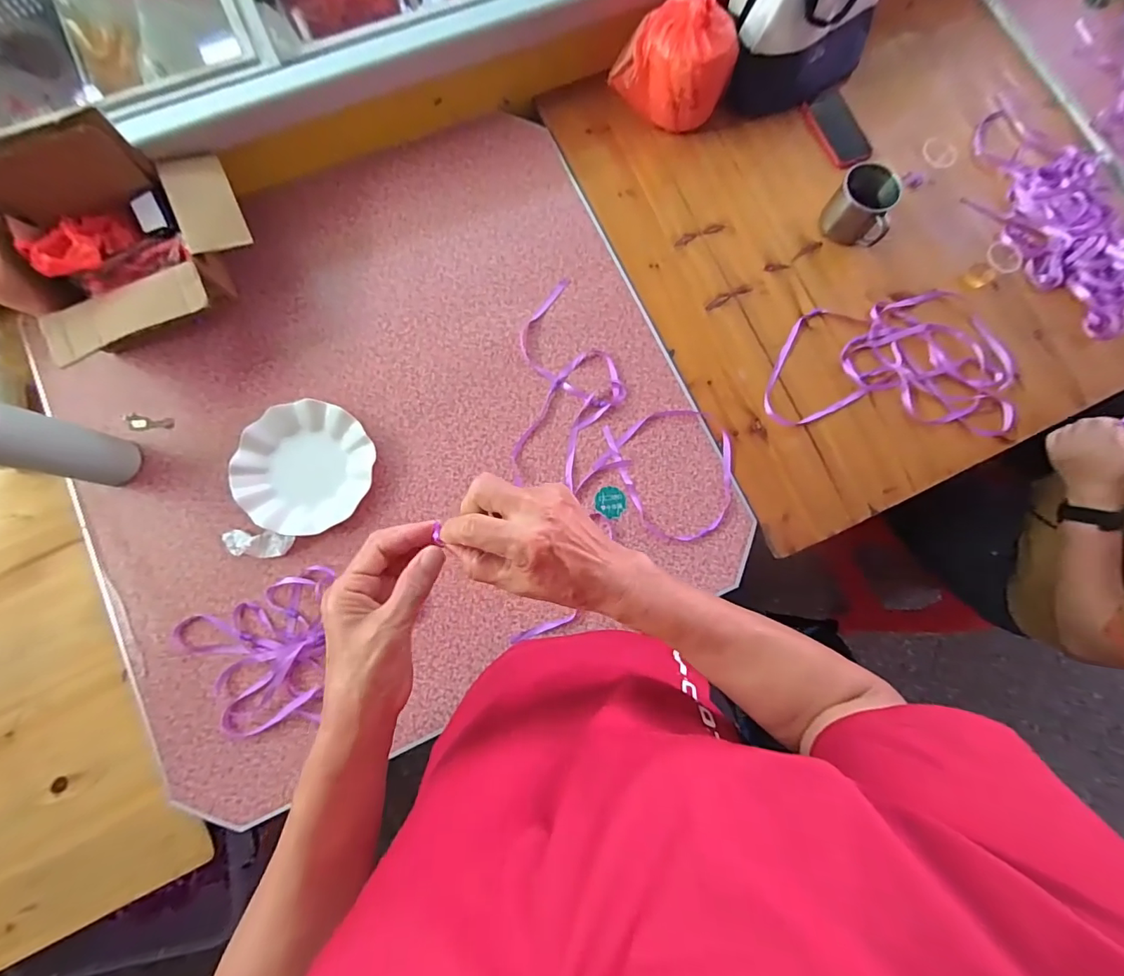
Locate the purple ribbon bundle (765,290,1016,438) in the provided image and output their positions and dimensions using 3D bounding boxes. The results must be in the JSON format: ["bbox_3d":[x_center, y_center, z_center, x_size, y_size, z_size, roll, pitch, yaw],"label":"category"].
[{"bbox_3d":[0.497,-0.202,0.725,0.369,0.011,0.228,3,81,-2],"label":"purple ribbon bundle"}]

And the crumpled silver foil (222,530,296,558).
[{"bbox_3d":[-0.410,0.076,0.644,0.090,0.019,0.035,4,81,-1],"label":"crumpled silver foil"}]

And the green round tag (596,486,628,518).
[{"bbox_3d":[0.070,0.021,0.678,0.042,0.004,0.045,0,81,-2],"label":"green round tag"}]

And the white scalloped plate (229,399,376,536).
[{"bbox_3d":[-0.352,-0.027,0.659,0.180,0.023,0.177,0,81,-2],"label":"white scalloped plate"}]

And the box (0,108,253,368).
[{"bbox_3d":[-0.543,-0.300,0.618,0.261,0.191,0.230,-29,83,-6],"label":"box"}]

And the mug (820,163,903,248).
[{"bbox_3d":[0.460,-0.434,0.733,0.090,0.074,0.089,0,81,-2],"label":"mug"}]

